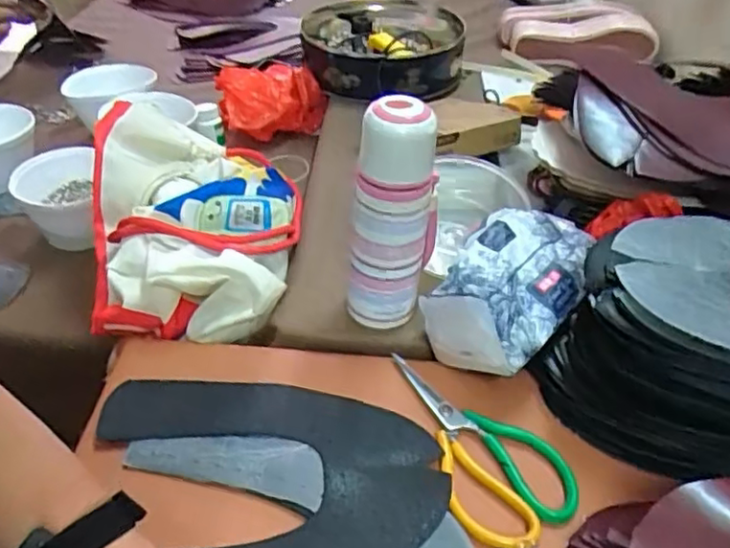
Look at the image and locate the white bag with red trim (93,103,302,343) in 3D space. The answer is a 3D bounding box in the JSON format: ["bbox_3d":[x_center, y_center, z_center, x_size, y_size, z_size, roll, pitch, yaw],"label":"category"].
[{"bbox_3d":[-0.177,-0.067,0.682,0.203,0.100,0.271,-5,42,-10],"label":"white bag with red trim"}]

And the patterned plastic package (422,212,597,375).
[{"bbox_3d":[0.134,0.019,0.601,0.113,0.100,0.162,26,45,24],"label":"patterned plastic package"}]

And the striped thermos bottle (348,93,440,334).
[{"bbox_3d":[0.026,-0.045,0.576,0.067,0.223,0.076,8,41,5],"label":"striped thermos bottle"}]

